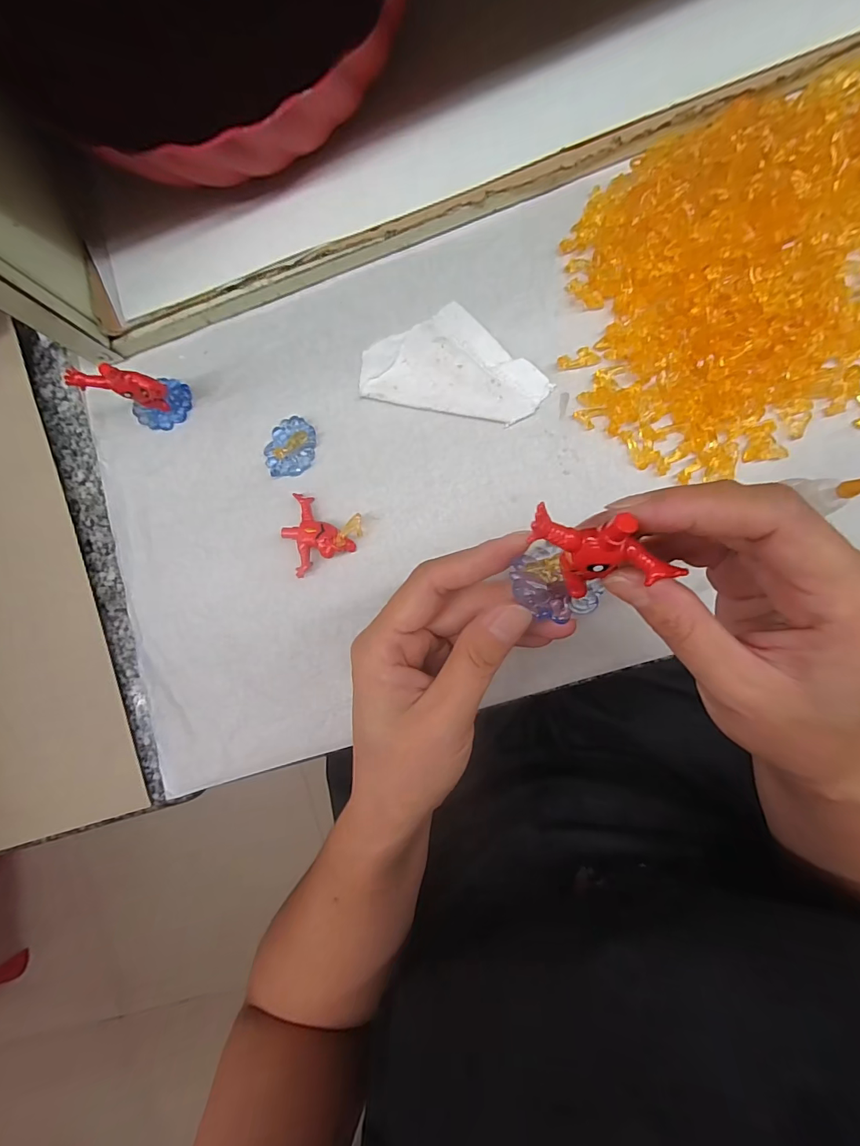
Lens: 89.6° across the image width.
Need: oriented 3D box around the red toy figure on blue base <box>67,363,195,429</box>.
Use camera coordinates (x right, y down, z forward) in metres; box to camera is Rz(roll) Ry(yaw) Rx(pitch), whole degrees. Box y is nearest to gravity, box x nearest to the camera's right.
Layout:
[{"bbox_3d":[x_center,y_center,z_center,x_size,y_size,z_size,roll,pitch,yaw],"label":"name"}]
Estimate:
[{"bbox_3d":[-0.171,-0.107,0.255,0.033,0.051,0.033,31,92,8],"label":"red toy figure on blue base"}]

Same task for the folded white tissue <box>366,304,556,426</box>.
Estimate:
[{"bbox_3d":[0.015,-0.125,0.255,0.108,0.008,0.060,14,89,8],"label":"folded white tissue"}]

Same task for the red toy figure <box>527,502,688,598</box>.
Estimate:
[{"bbox_3d":[0.053,-0.004,0.131,0.046,0.020,0.022,11,89,8],"label":"red toy figure"}]

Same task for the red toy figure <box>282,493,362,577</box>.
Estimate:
[{"bbox_3d":[-0.067,-0.019,0.258,0.043,0.015,0.045,21,90,8],"label":"red toy figure"}]

